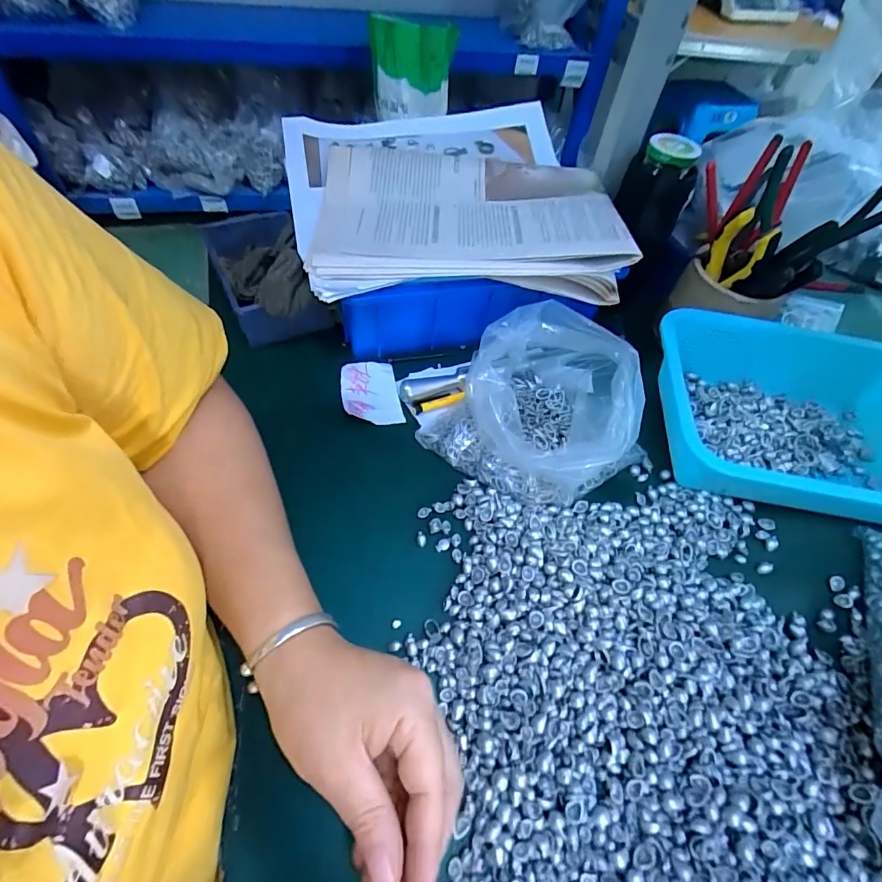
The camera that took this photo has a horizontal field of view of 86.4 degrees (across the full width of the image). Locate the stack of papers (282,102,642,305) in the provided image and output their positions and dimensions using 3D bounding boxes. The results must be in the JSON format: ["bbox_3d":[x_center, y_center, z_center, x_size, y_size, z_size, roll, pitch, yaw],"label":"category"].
[{"bbox_3d":[0.005,-0.259,0.481,0.318,0.051,0.332,-5,55,-11],"label":"stack of papers"}]

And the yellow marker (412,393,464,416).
[{"bbox_3d":[-0.002,-0.035,0.442,0.051,0.009,0.011,-13,57,-12],"label":"yellow marker"}]

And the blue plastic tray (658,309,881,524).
[{"bbox_3d":[0.339,-0.020,0.429,0.261,0.068,0.174,7,55,1],"label":"blue plastic tray"}]

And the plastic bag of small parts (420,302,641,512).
[{"bbox_3d":[0.095,-0.034,0.404,0.156,0.088,0.175,41,62,21],"label":"plastic bag of small parts"}]

